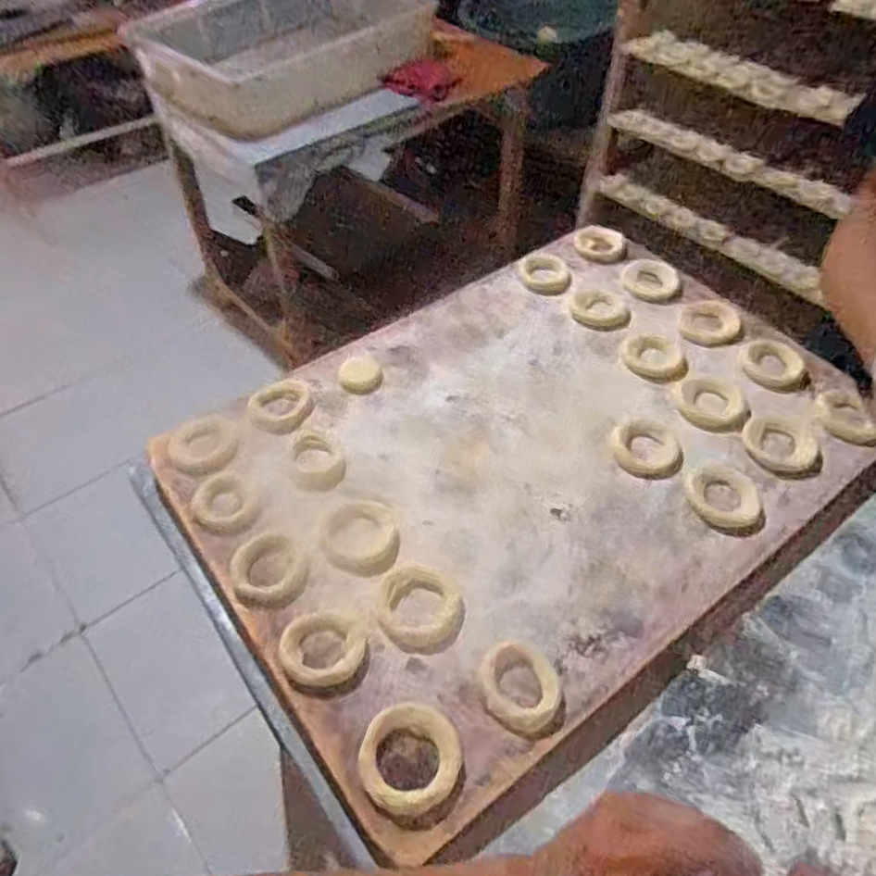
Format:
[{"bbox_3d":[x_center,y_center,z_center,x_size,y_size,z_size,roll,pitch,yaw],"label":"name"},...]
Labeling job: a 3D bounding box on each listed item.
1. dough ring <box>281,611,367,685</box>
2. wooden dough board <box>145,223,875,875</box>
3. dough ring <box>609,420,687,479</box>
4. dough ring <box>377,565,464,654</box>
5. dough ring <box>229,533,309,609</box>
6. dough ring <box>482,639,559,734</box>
[{"bbox_3d":[-0.086,0.156,0.481,0.059,0.009,0.055,0,50,0],"label":"dough ring"},{"bbox_3d":[0.084,0.003,0.628,0.612,0.029,0.460,-30,56,-22],"label":"wooden dough board"},{"bbox_3d":[0.198,0.011,0.612,0.065,0.013,0.058,11,51,9],"label":"dough ring"},{"bbox_3d":[-0.015,0.133,0.511,0.064,0.009,0.067,0,50,0],"label":"dough ring"},{"bbox_3d":[-0.137,0.107,0.527,0.065,0.007,0.058,32,57,24],"label":"dough ring"},{"bbox_3d":[0.059,0.180,0.472,0.061,0.008,0.056,0,50,0],"label":"dough ring"}]

